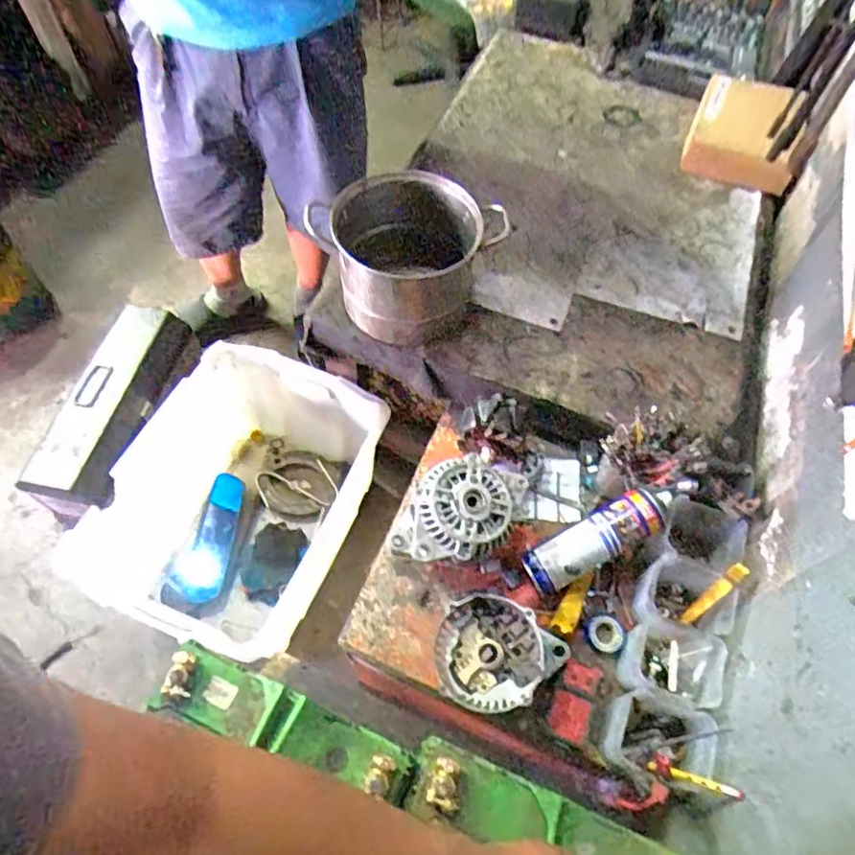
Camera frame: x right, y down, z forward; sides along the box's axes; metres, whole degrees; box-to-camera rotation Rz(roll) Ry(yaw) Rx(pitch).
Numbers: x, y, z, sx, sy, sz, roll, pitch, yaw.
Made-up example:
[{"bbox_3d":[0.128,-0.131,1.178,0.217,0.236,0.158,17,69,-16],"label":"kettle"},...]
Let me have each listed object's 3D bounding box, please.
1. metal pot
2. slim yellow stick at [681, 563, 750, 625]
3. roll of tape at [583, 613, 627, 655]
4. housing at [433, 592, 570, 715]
[{"bbox_3d":[-0.048,-0.274,0.979,0.261,0.184,0.223,16,60,6],"label":"metal pot"},{"bbox_3d":[0.385,0.225,0.792,0.014,0.117,0.020,-4,44,-51],"label":"slim yellow stick"},{"bbox_3d":[0.245,0.284,0.814,0.053,0.014,0.053,1,60,-2],"label":"roll of tape"},{"bbox_3d":[0.083,0.298,0.770,0.141,0.059,0.144,1,60,-2],"label":"housing"}]

